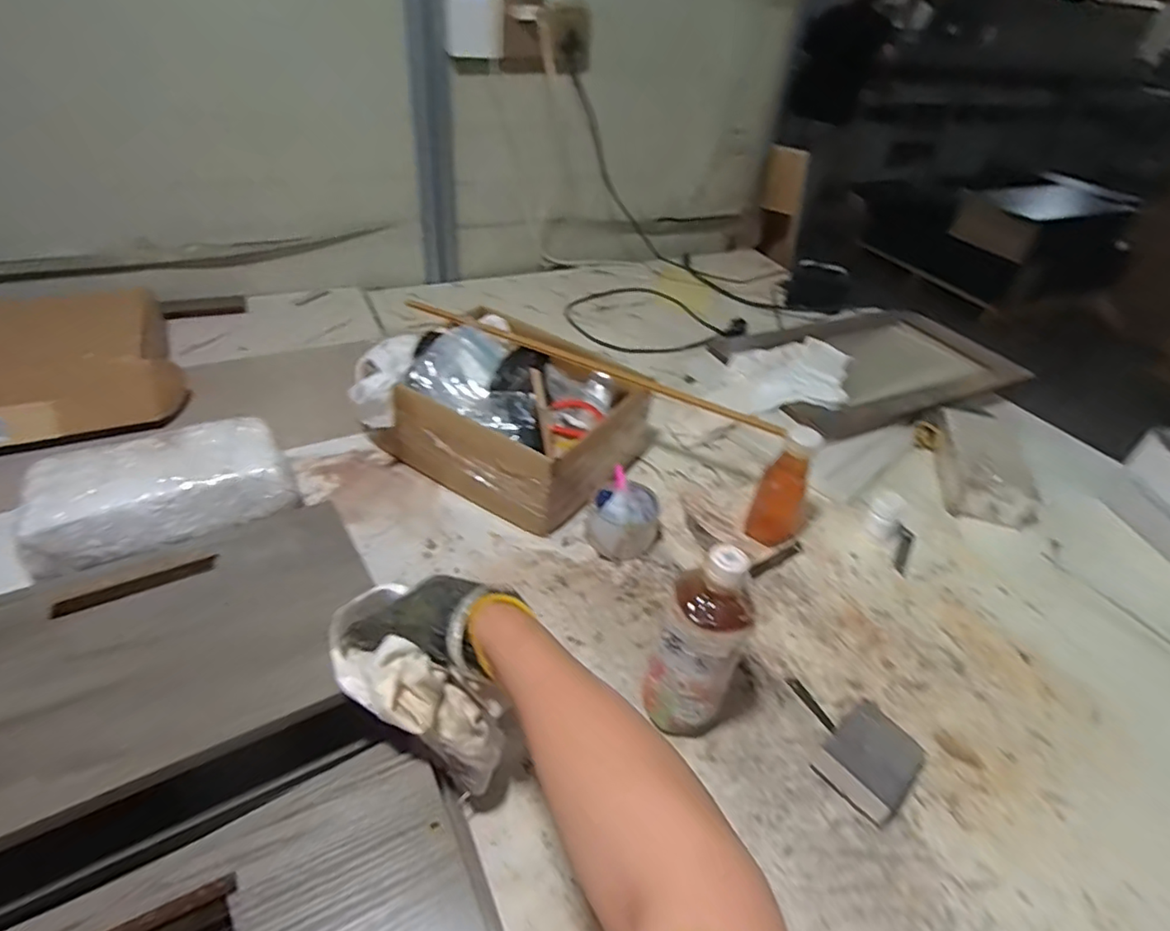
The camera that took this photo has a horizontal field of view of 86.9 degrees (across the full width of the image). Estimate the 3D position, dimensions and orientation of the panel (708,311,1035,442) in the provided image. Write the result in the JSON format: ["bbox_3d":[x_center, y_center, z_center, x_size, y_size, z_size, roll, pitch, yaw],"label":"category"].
[{"bbox_3d":[0.505,-0.193,1.135,0.529,0.054,0.352,-12,38,-25],"label":"panel"}]

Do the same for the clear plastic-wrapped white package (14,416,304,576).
[{"bbox_3d":[-0.454,0.023,0.663,0.245,0.068,0.122,-16,43,-25],"label":"clear plastic-wrapped white package"}]

